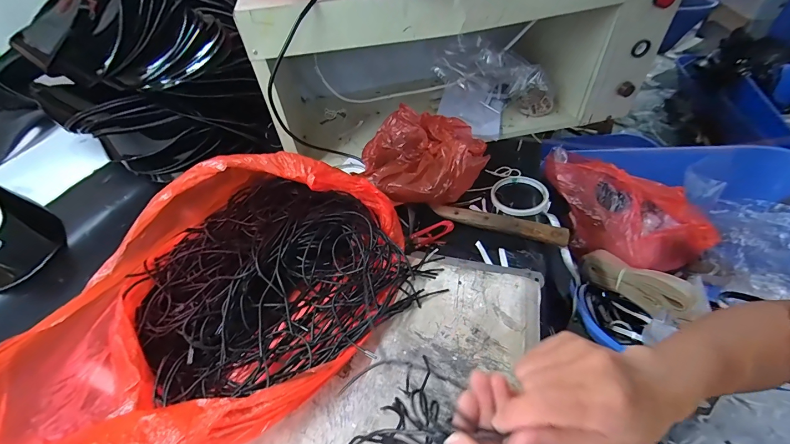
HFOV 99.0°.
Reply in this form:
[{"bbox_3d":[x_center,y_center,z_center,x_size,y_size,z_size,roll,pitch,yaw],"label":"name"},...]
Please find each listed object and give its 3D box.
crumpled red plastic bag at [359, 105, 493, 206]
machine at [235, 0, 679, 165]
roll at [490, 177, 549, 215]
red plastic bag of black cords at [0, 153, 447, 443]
[{"bbox_3d":[0.041,-0.104,0.549,0.191,0.096,0.198,-4,46,2],"label":"crumpled red plastic bag"},{"bbox_3d":[0.088,-0.335,0.657,0.652,0.293,0.333,-9,48,-8],"label":"machine"},{"bbox_3d":[0.200,-0.044,0.544,0.086,0.018,0.085,15,50,19],"label":"roll"},{"bbox_3d":[-0.190,0.039,0.360,0.380,0.140,0.317,-35,53,-24],"label":"red plastic bag of black cords"}]

